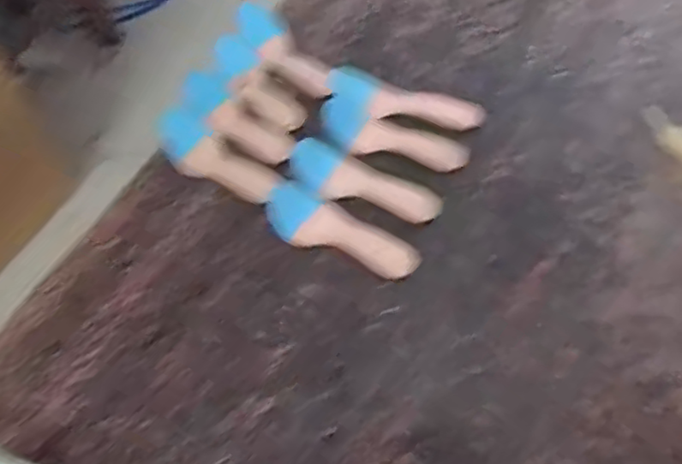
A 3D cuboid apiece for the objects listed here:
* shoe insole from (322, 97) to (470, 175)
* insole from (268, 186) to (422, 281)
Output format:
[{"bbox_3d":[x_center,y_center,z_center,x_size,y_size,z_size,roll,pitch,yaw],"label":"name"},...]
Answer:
[{"bbox_3d":[0.078,-0.146,1.007,0.223,0.043,0.076,14,55,15],"label":"shoe insole"},{"bbox_3d":[-0.003,0.003,0.910,0.219,0.038,0.083,24,59,22],"label":"insole"}]

